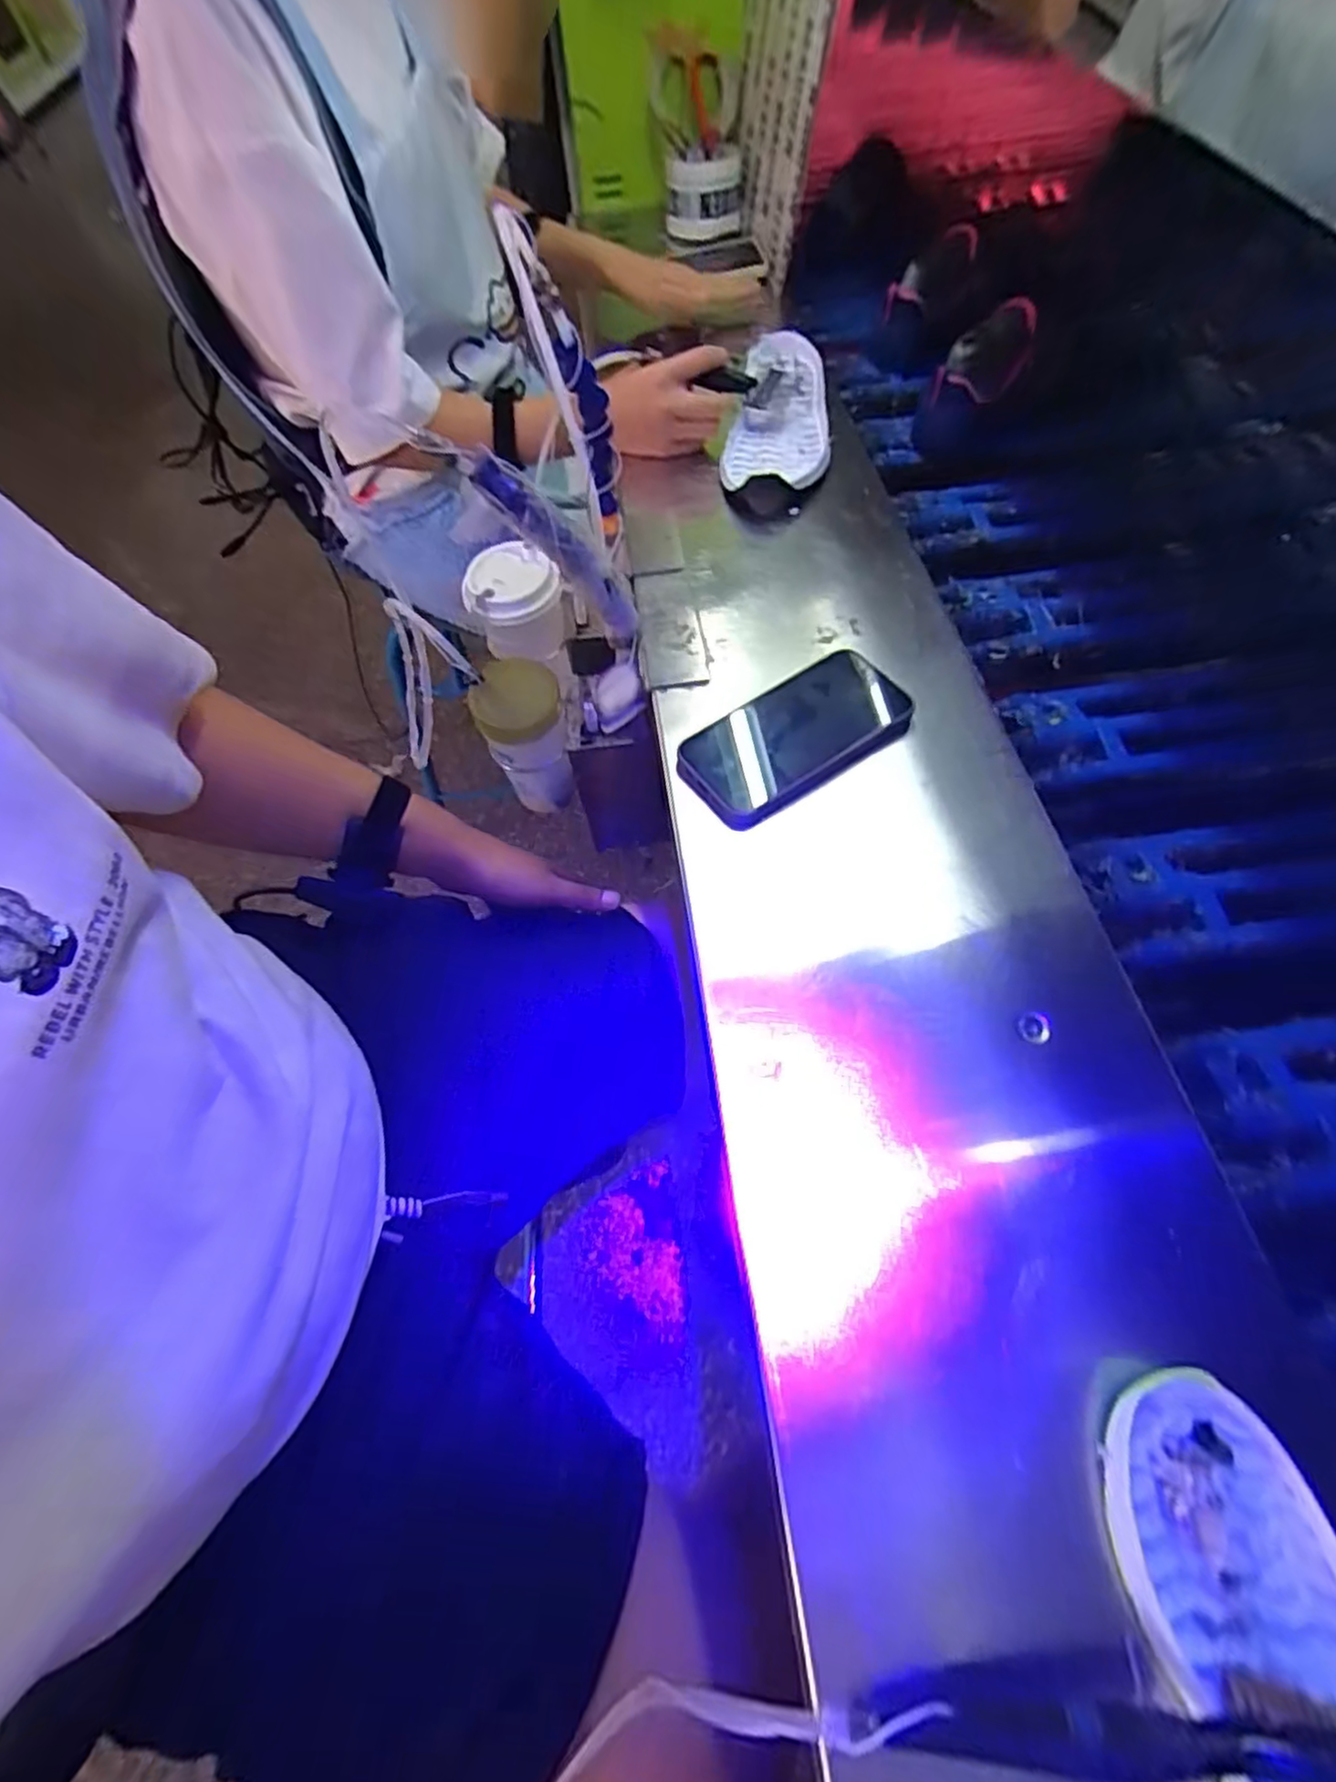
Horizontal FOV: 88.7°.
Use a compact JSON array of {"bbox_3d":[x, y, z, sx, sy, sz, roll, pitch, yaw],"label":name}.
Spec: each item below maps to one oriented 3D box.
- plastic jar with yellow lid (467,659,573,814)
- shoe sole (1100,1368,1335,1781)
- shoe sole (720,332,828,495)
[{"bbox_3d":[-0.124,-0.129,0.607,0.069,0.132,0.063,-1,64,1],"label":"plastic jar with yellow lid"},{"bbox_3d":[0.220,0.291,0.239,0.080,0.020,0.198,-5,64,-1],"label":"shoe sole"},{"bbox_3d":[0.109,-0.472,0.668,0.095,0.040,0.261,6,64,4],"label":"shoe sole"}]

